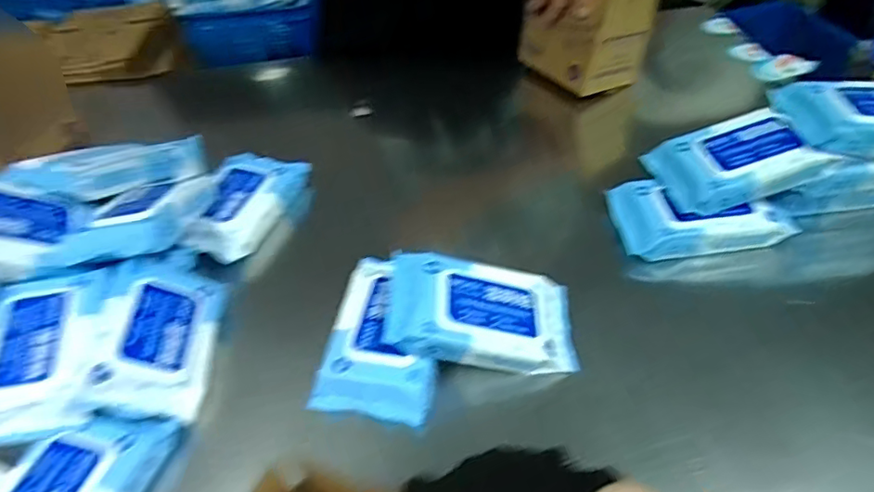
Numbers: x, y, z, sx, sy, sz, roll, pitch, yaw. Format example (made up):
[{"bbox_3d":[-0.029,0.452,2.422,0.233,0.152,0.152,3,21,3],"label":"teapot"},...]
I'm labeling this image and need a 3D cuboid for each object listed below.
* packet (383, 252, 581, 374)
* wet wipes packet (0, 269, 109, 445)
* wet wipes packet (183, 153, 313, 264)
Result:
[{"bbox_3d":[0.048,0.063,0.555,0.188,0.030,0.107,11,51,-10],"label":"packet"},{"bbox_3d":[-0.373,0.100,0.531,0.120,0.047,0.147,-15,47,-9],"label":"wet wipes packet"},{"bbox_3d":[-0.241,-0.056,0.713,0.095,0.046,0.180,8,47,12],"label":"wet wipes packet"}]

